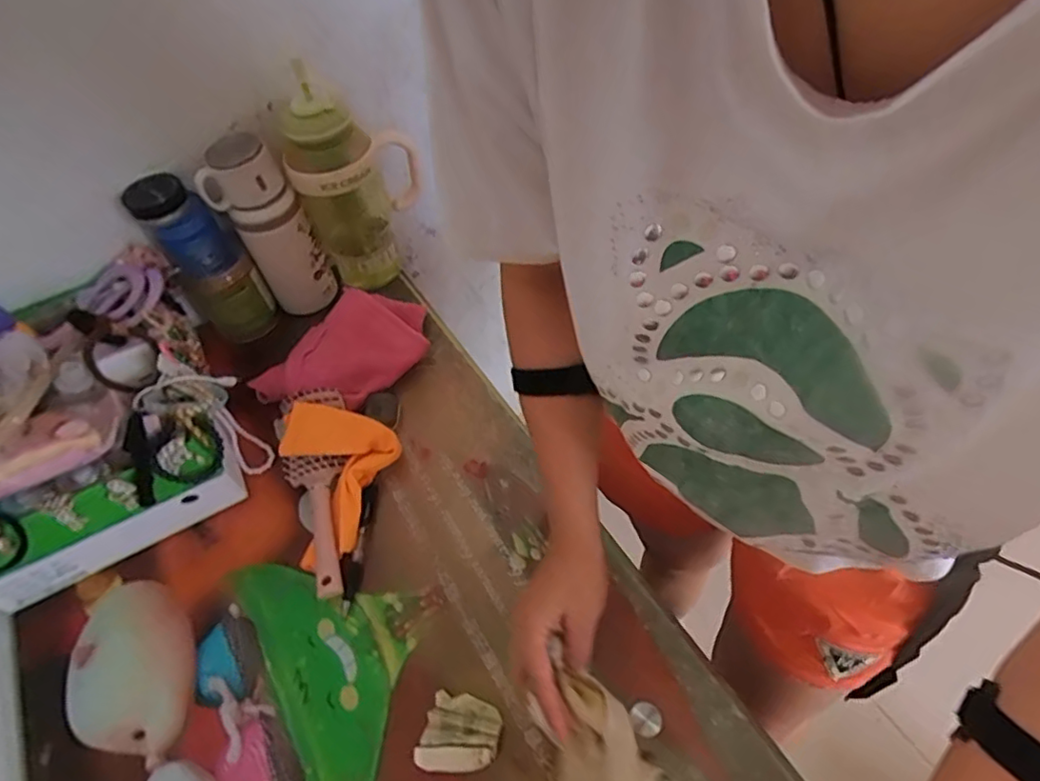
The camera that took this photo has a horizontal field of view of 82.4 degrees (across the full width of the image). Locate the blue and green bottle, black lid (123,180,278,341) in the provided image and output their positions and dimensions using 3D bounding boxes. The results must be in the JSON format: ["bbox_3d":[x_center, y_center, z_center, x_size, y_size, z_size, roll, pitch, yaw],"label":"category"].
[{"bbox_3d":[-0.379,-0.156,0.720,0.075,0.204,0.078,34,62,26],"label":"blue and green bottle, black lid"}]

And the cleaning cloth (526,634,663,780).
[{"bbox_3d":[0.054,0.265,0.442,0.103,0.073,0.077,25,58,21],"label":"cleaning cloth"}]

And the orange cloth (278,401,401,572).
[{"bbox_3d":[-0.204,0.096,0.620,0.118,0.024,0.162,17,63,-2],"label":"orange cloth"}]

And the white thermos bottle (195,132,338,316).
[{"bbox_3d":[-0.310,-0.204,0.734,0.094,0.218,0.099,-24,55,-14],"label":"white thermos bottle"}]

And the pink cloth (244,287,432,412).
[{"bbox_3d":[-0.207,-0.043,0.728,0.130,0.064,0.210,33,62,25],"label":"pink cloth"}]

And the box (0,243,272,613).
[{"bbox_3d":[-0.466,0.018,0.631,0.275,0.188,0.307,-29,56,-17],"label":"box"}]

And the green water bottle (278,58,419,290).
[{"bbox_3d":[-0.214,-0.255,0.752,0.101,0.245,0.141,21,57,19],"label":"green water bottle"}]

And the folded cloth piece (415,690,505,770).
[{"bbox_3d":[-0.049,0.284,0.493,0.064,0.027,0.056,5,53,8],"label":"folded cloth piece"}]

